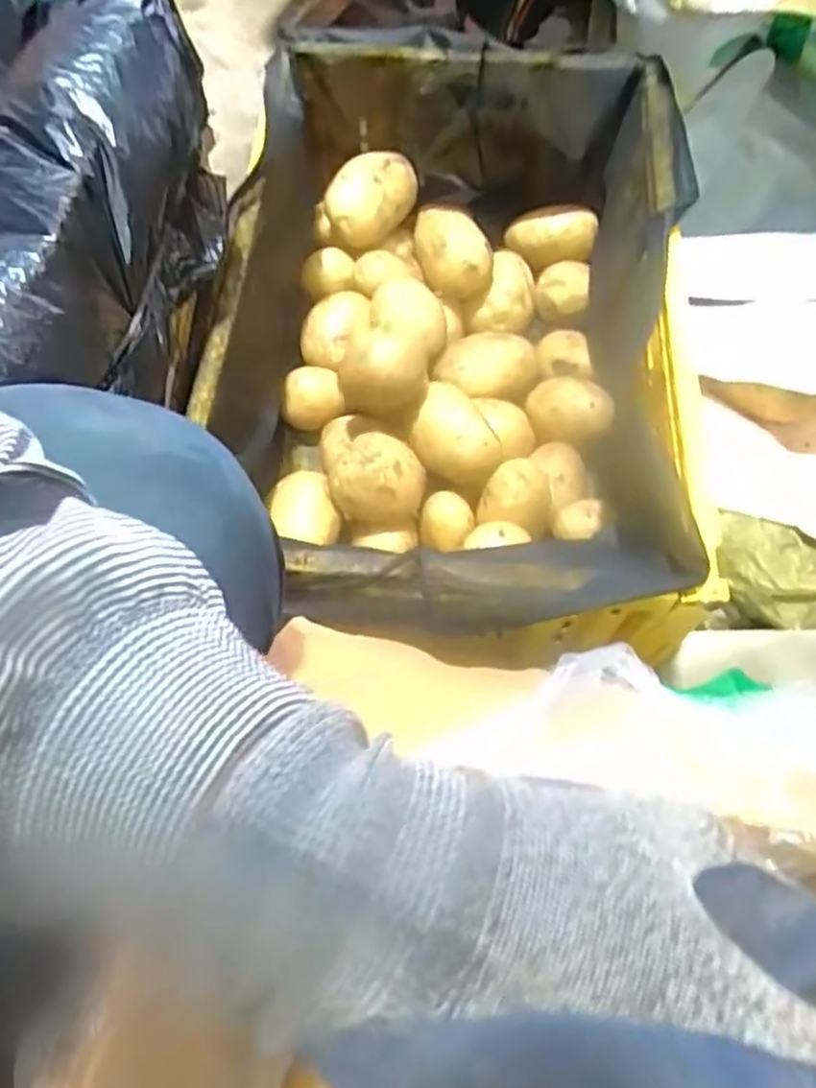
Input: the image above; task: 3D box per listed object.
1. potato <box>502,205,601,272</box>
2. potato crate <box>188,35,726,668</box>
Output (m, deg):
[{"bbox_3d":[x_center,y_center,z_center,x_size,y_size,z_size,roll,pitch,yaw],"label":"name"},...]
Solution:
[{"bbox_3d":[0.169,-0.362,0.851,0.100,0.053,0.048,0,64,1],"label":"potato"},{"bbox_3d":[0.048,-0.198,0.695,0.391,0.199,0.594,3,64,2],"label":"potato crate"}]

